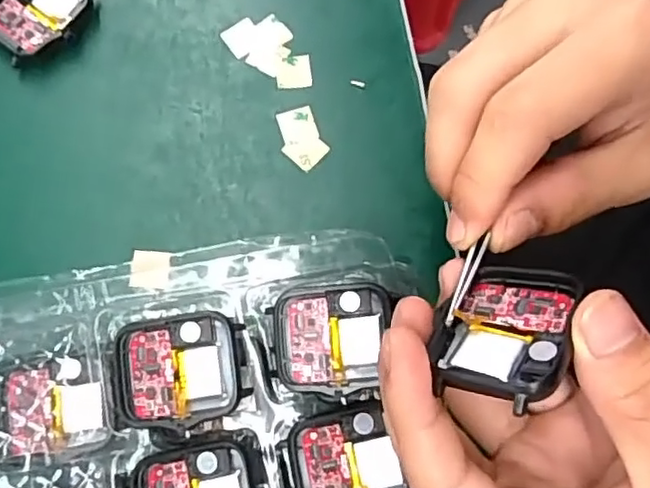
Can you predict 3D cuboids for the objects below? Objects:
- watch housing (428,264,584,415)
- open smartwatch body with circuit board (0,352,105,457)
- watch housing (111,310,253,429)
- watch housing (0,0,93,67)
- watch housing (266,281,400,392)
[{"bbox_3d":[0.050,0.024,0.174,0.037,0.006,0.044,0,42,37],"label":"watch housing"},{"bbox_3d":[-0.101,0.059,0.229,0.035,0.008,0.034,-8,77,-2],"label":"open smartwatch body with circuit board"},{"bbox_3d":[-0.052,0.045,0.222,0.045,0.010,0.037,-8,77,-2],"label":"watch housing"},{"bbox_3d":[-0.126,-0.102,0.274,0.038,0.012,0.047,35,79,7],"label":"watch housing"},{"bbox_3d":[0.002,0.034,0.225,0.042,0.008,0.037,-2,77,-1],"label":"watch housing"}]

